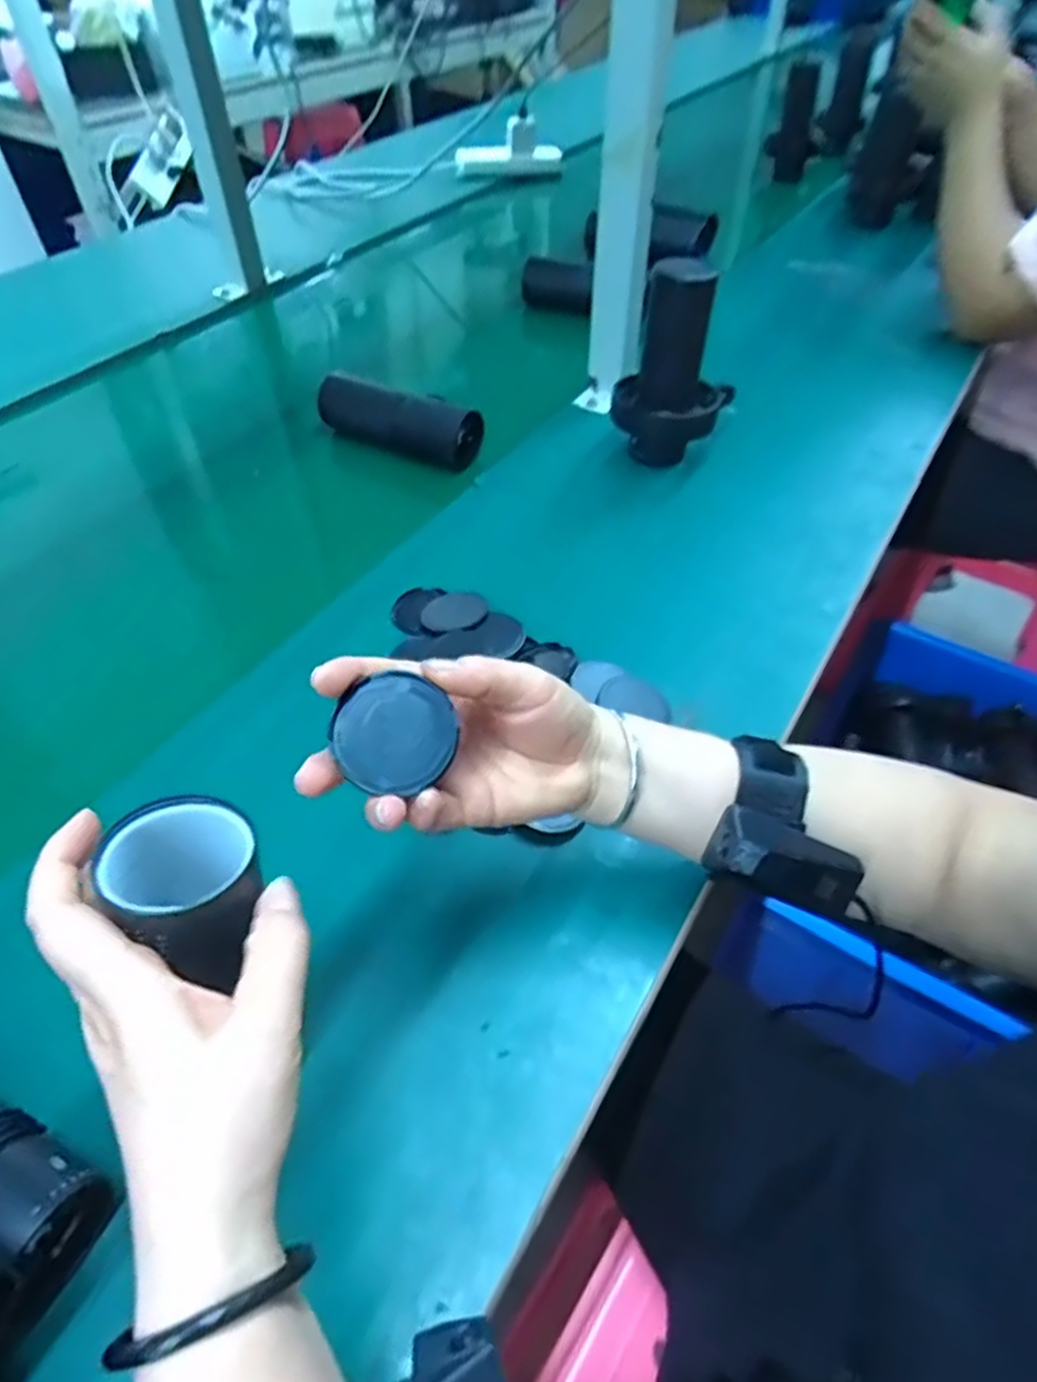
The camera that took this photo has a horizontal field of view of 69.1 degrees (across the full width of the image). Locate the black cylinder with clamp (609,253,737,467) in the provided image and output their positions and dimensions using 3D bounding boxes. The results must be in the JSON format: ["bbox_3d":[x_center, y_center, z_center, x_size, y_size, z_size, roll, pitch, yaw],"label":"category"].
[{"bbox_3d":[0.136,-0.274,0.653,0.103,0.161,0.098,10,50,8],"label":"black cylinder with clamp"}]

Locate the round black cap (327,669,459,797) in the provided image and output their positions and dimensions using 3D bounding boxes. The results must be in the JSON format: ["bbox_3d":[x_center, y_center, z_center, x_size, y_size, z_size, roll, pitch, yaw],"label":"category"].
[{"bbox_3d":[-0.050,0.016,0.301,0.047,0.004,0.045,0,80,0],"label":"round black cap"}]

